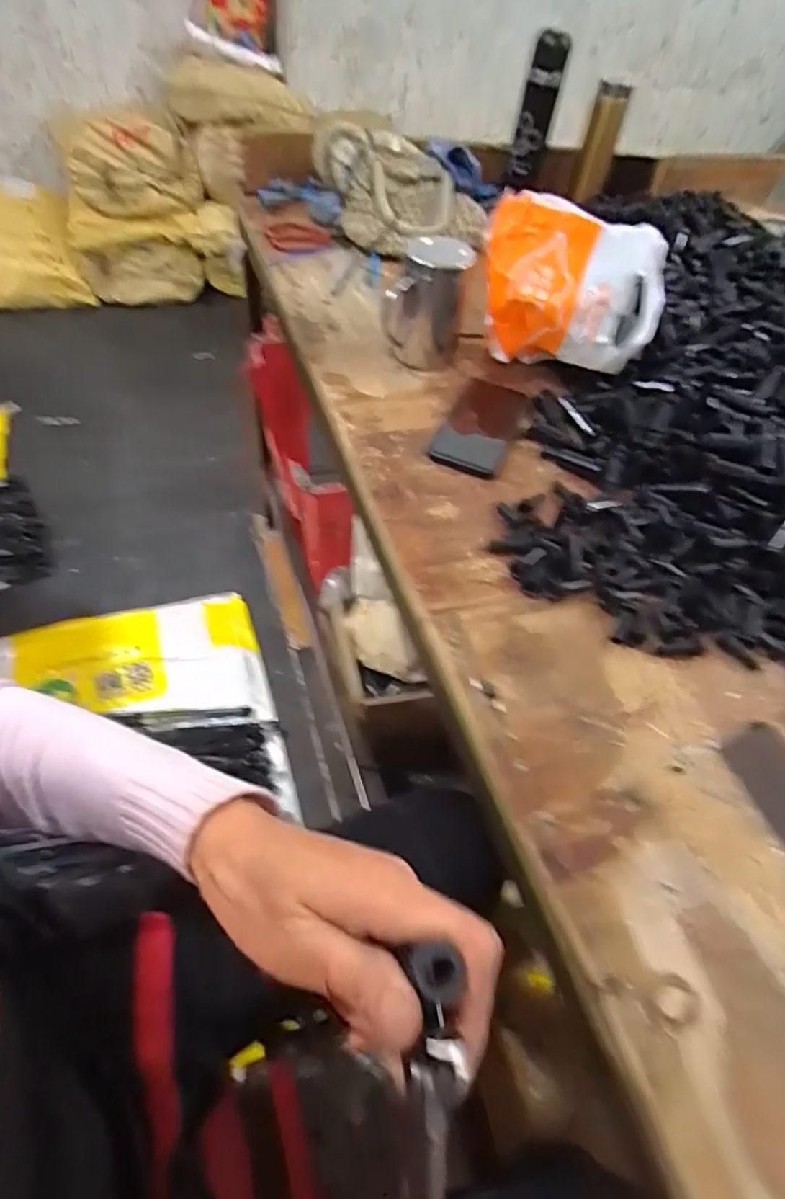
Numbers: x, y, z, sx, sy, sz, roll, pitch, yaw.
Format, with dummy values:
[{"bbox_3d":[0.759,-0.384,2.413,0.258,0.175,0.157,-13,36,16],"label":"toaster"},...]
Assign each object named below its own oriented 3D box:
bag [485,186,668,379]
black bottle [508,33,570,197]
[{"bbox_3d":[0.192,-0.333,0.649,0.190,0.145,0.107,11,55,3],"label":"bag"},{"bbox_3d":[0.242,-0.817,0.946,0.058,0.160,0.042,16,52,4],"label":"black bottle"}]

